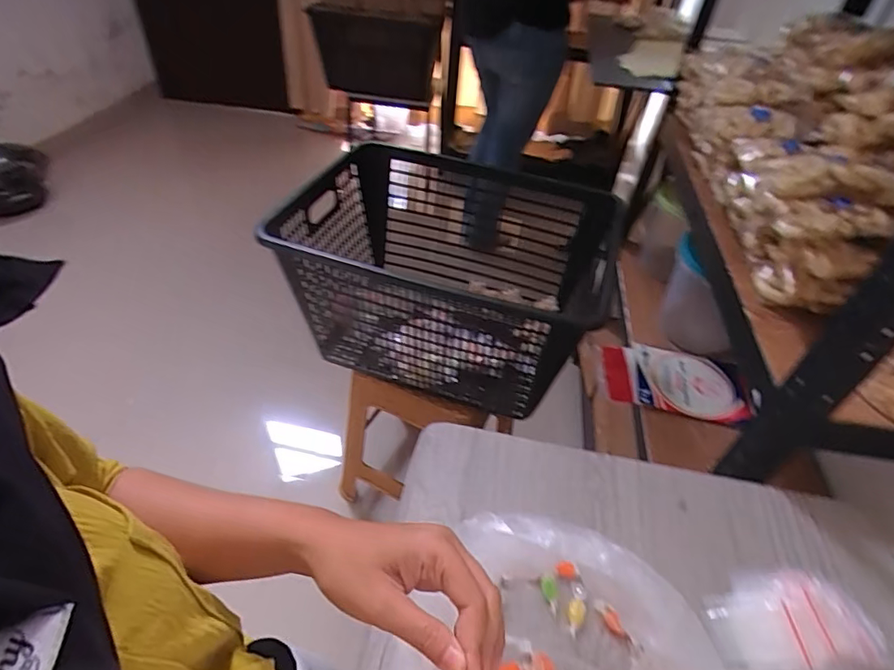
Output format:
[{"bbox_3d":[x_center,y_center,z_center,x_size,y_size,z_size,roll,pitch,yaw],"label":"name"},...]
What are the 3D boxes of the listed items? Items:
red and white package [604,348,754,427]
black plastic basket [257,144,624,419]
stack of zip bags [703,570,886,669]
[{"bbox_3d":[0.458,0.103,1.039,0.272,0.053,0.177,7,44,2],"label":"red and white package"},{"bbox_3d":[-0.003,-0.117,0.990,0.533,0.286,0.435,15,45,10],"label":"black plastic basket"},{"bbox_3d":[0.304,0.255,0.446,0.139,0.033,0.093,2,44,-3],"label":"stack of zip bags"}]

